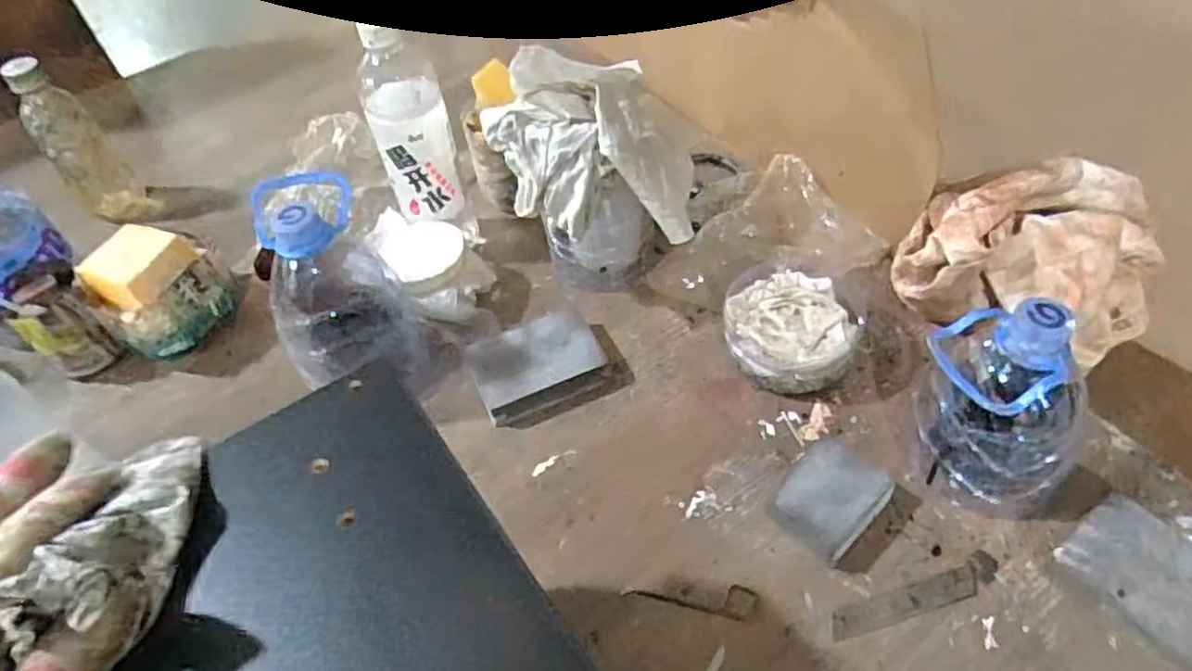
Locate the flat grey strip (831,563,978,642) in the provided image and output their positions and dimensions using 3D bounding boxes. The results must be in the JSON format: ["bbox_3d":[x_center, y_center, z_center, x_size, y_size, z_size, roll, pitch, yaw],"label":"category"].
[{"bbox_3d":[0.189,0.163,0.451,0.097,0.004,0.018,-16,50,-7],"label":"flat grey strip"}]

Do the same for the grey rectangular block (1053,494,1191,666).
[{"bbox_3d":[0.329,0.147,0.428,0.062,0.031,0.099,-33,54,-20],"label":"grey rectangular block"}]

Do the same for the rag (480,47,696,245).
[{"bbox_3d":[-0.004,-0.137,0.569,0.158,0.126,0.116,-2,50,5],"label":"rag"}]

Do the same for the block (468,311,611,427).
[{"bbox_3d":[-0.047,0.023,0.583,0.099,0.021,0.071,-26,52,-15],"label":"block"}]

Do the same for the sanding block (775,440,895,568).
[{"bbox_3d":[0.155,0.107,0.485,0.056,0.027,0.079,35,62,30],"label":"sanding block"}]

